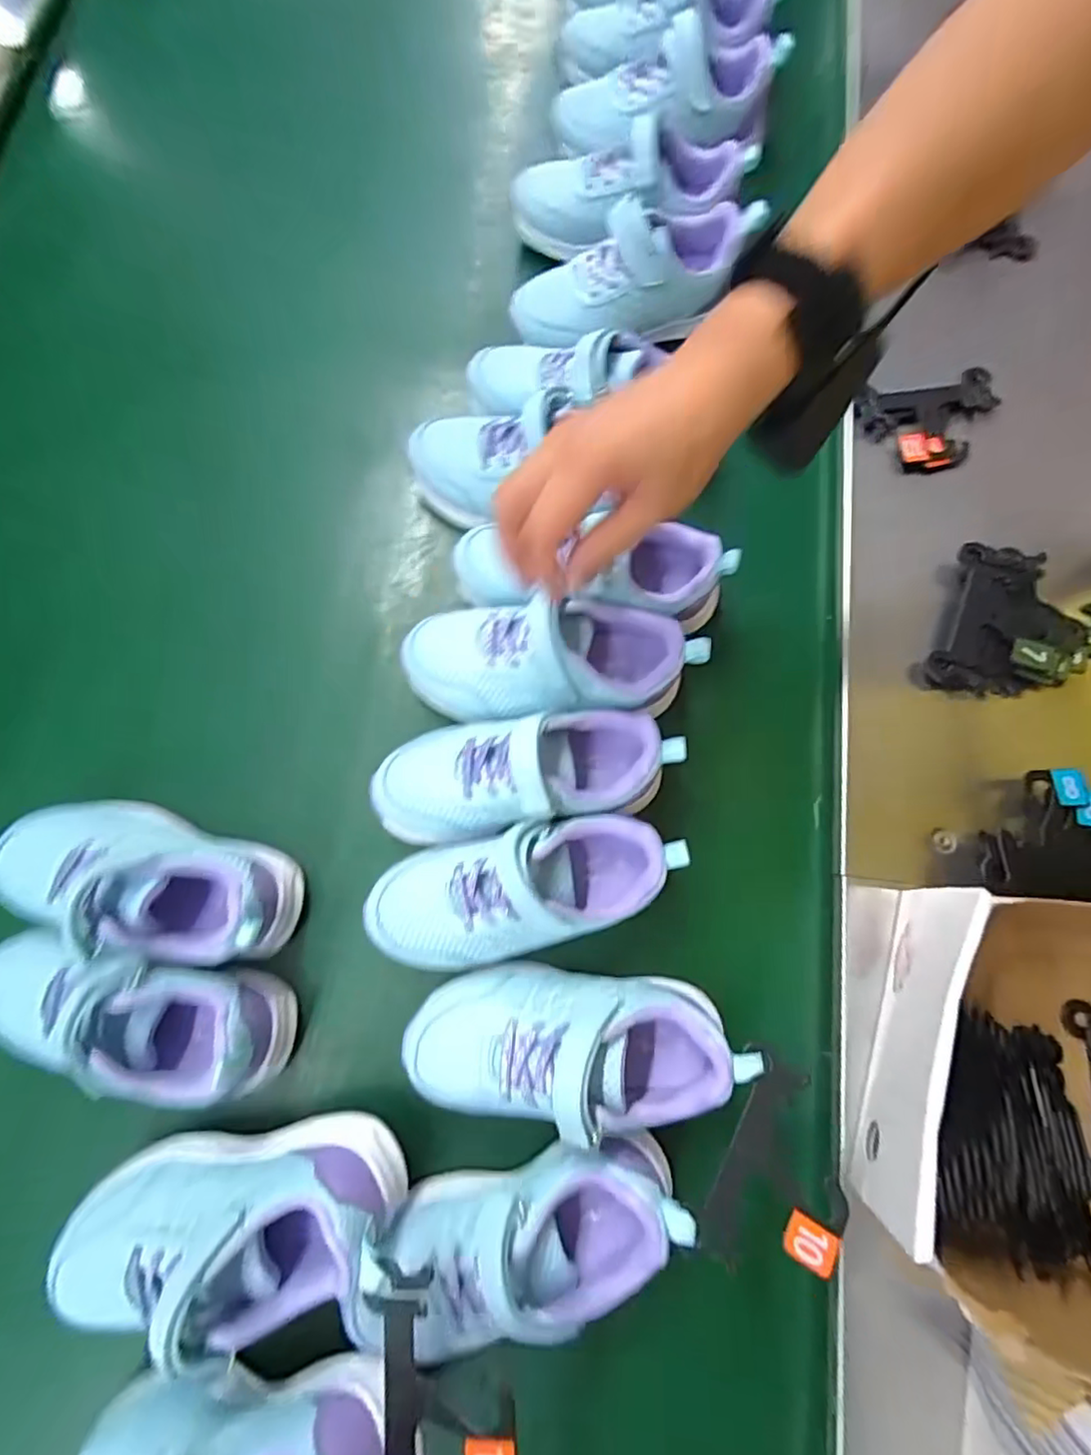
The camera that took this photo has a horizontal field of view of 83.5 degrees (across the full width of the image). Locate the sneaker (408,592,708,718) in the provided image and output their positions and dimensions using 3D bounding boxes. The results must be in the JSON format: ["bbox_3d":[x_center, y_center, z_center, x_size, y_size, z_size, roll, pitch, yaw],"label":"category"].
[{"bbox_3d":[0.002,-0.046,0.404,0.192,0.068,0.075,3,76,2],"label":"sneaker"}]

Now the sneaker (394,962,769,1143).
[{"bbox_3d":[0.016,0.184,0.356,0.193,0.075,0.076,0,76,1],"label":"sneaker"}]

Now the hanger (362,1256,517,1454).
[{"bbox_3d":[-0.047,0.298,0.268,0.066,0.031,0.097,-7,76,-1],"label":"hanger"}]

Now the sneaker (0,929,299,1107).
[{"bbox_3d":[-0.251,0.172,0.364,0.182,0.081,0.075,14,77,4],"label":"sneaker"}]

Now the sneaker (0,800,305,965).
[{"bbox_3d":[-0.250,0.095,0.383,0.190,0.084,0.085,11,76,4],"label":"sneaker"}]

